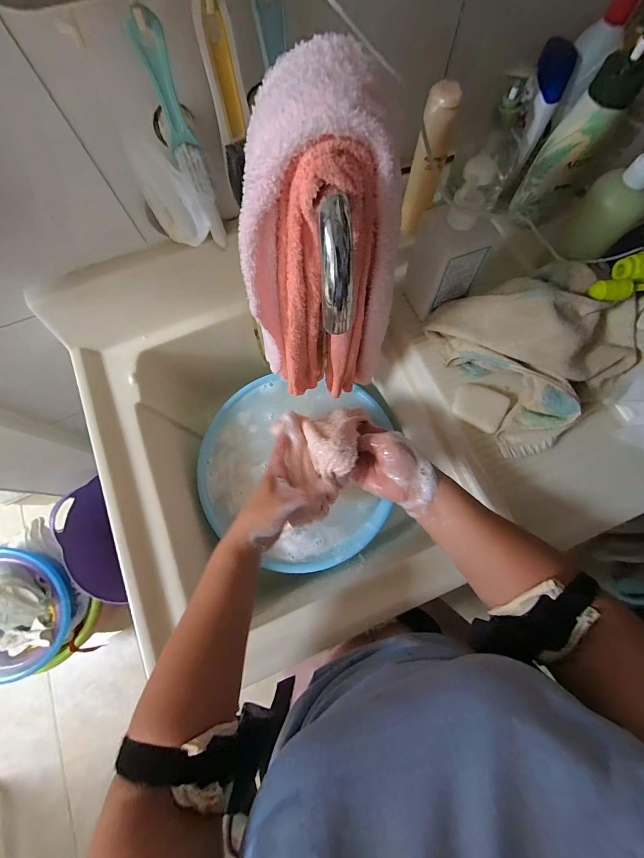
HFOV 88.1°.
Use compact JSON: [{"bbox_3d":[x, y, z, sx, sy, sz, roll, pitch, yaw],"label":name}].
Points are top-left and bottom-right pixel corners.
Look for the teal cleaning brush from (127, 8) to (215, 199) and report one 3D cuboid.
[{"bbox_3d":[-0.143,-0.305,0.328,0.029,0.138,0.030,-21,75,-5],"label":"teal cleaning brush"}]

